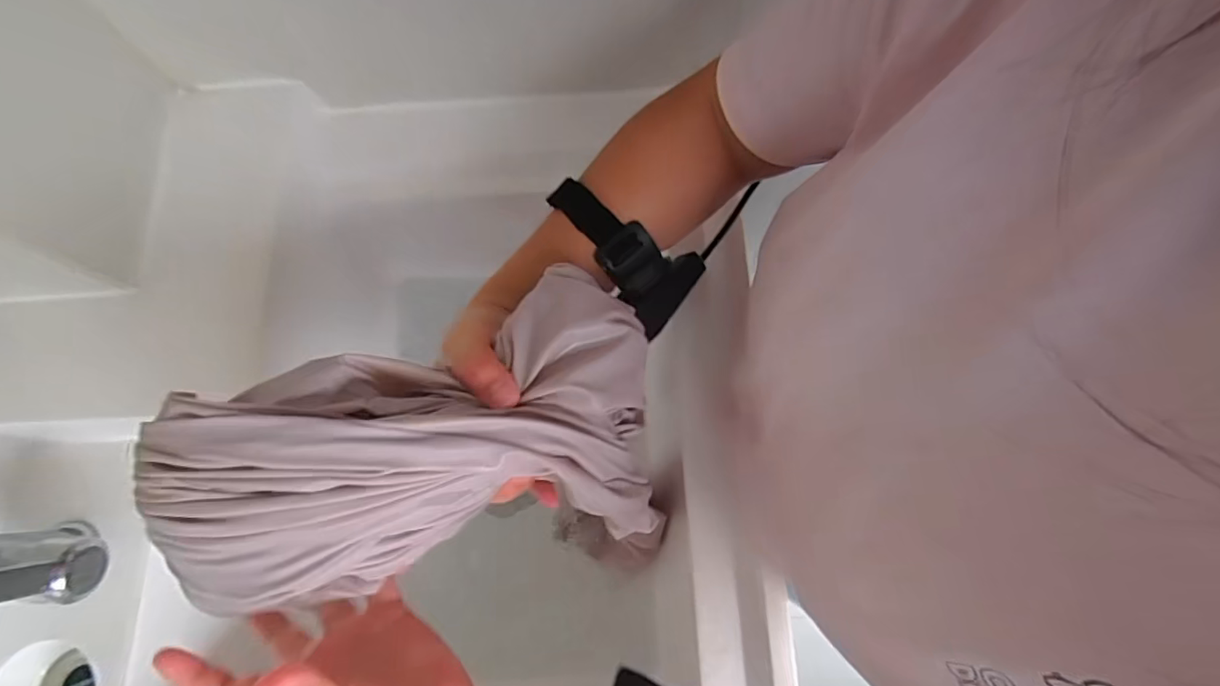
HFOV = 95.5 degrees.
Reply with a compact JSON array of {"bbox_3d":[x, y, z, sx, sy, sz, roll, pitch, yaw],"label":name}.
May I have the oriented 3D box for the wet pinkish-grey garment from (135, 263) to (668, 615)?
[{"bbox_3d":[-0.083,0.039,0.273,0.204,0.110,0.145,-5,71,0],"label":"wet pinkish-grey garment"}]

